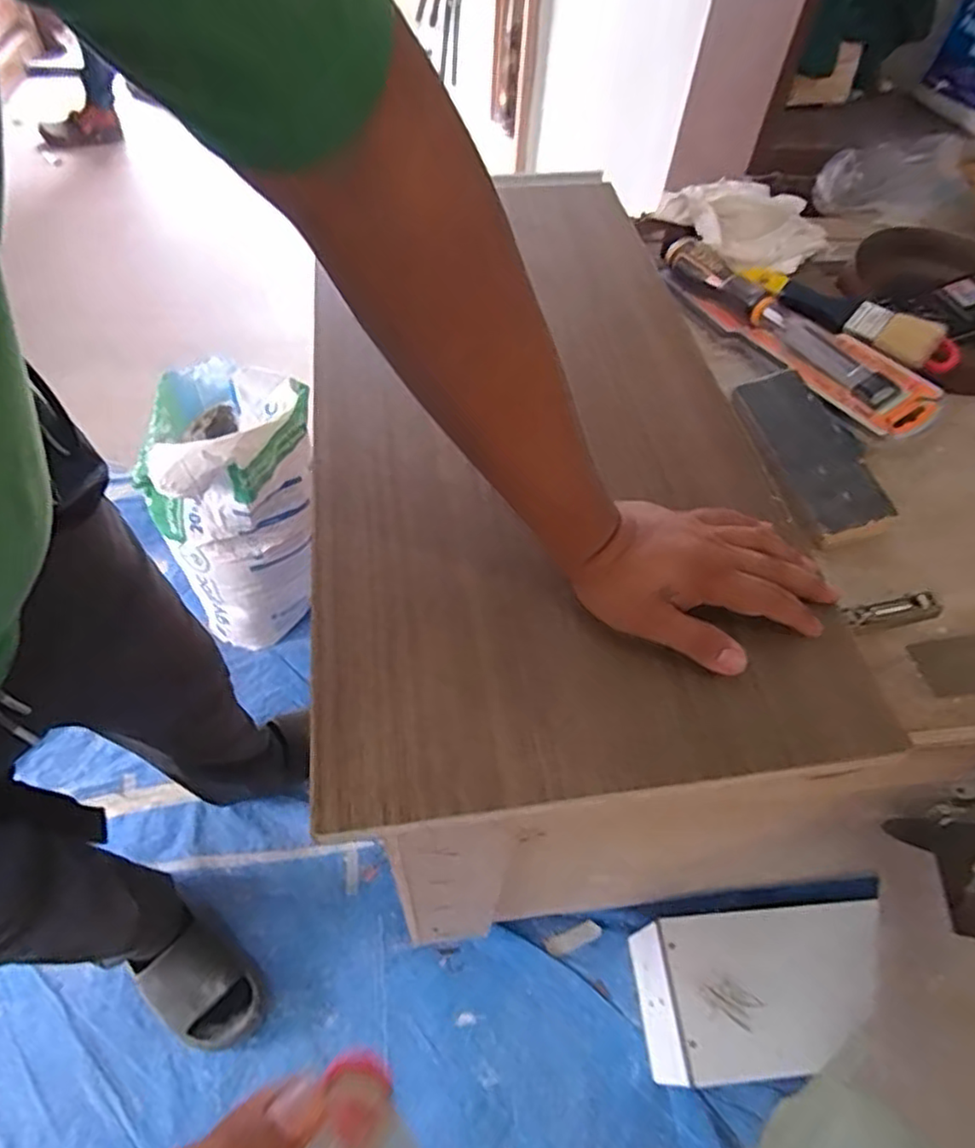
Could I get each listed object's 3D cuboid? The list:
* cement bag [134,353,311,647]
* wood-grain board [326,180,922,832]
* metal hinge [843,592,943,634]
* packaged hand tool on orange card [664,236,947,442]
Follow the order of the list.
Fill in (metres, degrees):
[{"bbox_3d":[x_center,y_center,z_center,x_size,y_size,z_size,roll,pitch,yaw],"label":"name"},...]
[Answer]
[{"bbox_3d":[-0.427,-0.133,1.175,0.260,0.448,0.265,-25,60,-20],"label":"cement bag"},{"bbox_3d":[0.027,-0.140,0.557,0.339,0.017,0.646,-6,56,-7],"label":"wood-grain board"},{"bbox_3d":[0.277,0.027,0.461,0.058,0.015,0.015,-12,55,7],"label":"metal hinge"},{"bbox_3d":[0.273,-0.234,0.624,0.055,0.029,0.309,-25,60,-20],"label":"packaged hand tool on orange card"}]

